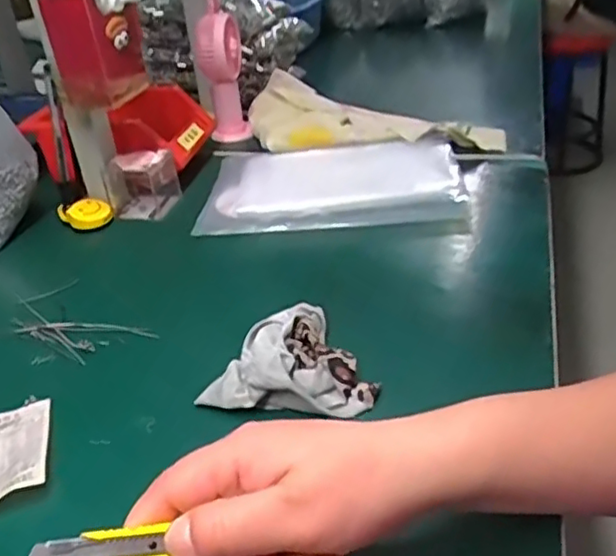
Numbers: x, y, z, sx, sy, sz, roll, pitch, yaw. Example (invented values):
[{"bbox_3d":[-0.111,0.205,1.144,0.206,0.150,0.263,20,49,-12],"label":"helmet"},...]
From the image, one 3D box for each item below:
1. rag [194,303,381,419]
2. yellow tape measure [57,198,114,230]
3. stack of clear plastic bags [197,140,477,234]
[{"bbox_3d":[-0.006,0.052,0.444,0.108,0.031,0.095,3,34,13],"label":"rag"},{"bbox_3d":[-0.230,-0.066,0.671,0.052,0.019,0.045,-17,35,-16],"label":"yellow tape measure"},{"bbox_3d":[0.023,-0.099,0.669,0.259,0.027,0.176,-1,33,8],"label":"stack of clear plastic bags"}]

